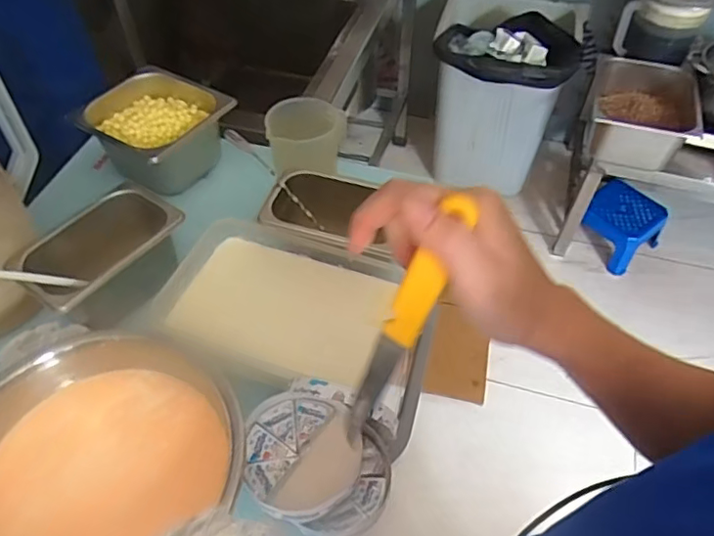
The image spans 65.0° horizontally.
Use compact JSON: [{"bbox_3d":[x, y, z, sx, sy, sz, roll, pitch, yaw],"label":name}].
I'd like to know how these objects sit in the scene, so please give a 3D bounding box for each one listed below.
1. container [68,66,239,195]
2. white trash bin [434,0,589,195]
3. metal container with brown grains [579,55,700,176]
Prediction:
[{"bbox_3d":[-0.281,-0.193,0.803,0.170,0.083,0.168,33,58,24],"label":"container"},{"bbox_3d":[0.458,-0.541,1.796,0.416,0.505,0.381,7,51,6],"label":"white trash bin"},{"bbox_3d":[0.778,-0.433,1.524,0.284,0.140,0.320,11,52,9],"label":"metal container with brown grains"}]

